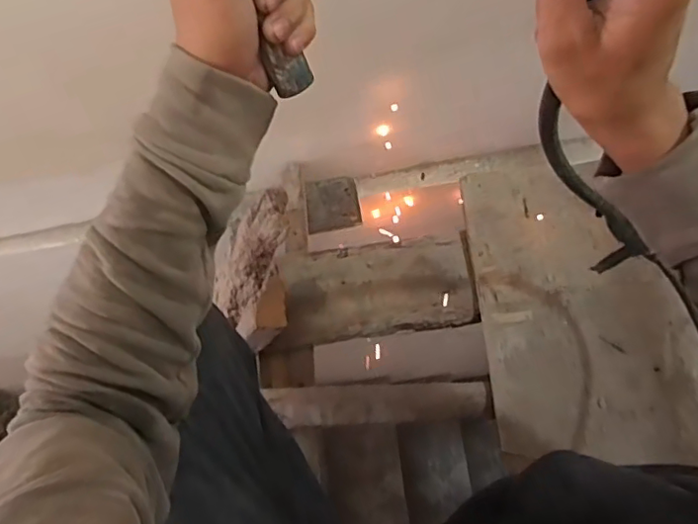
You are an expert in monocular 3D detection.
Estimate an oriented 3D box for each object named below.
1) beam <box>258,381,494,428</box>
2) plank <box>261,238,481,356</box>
[{"bbox_3d":[0.036,0.185,0.743,0.280,0.032,0.049,-3,67,2],"label":"beam"},{"bbox_3d":[0.031,0.038,0.798,0.272,0.031,0.127,-7,67,0],"label":"plank"}]

